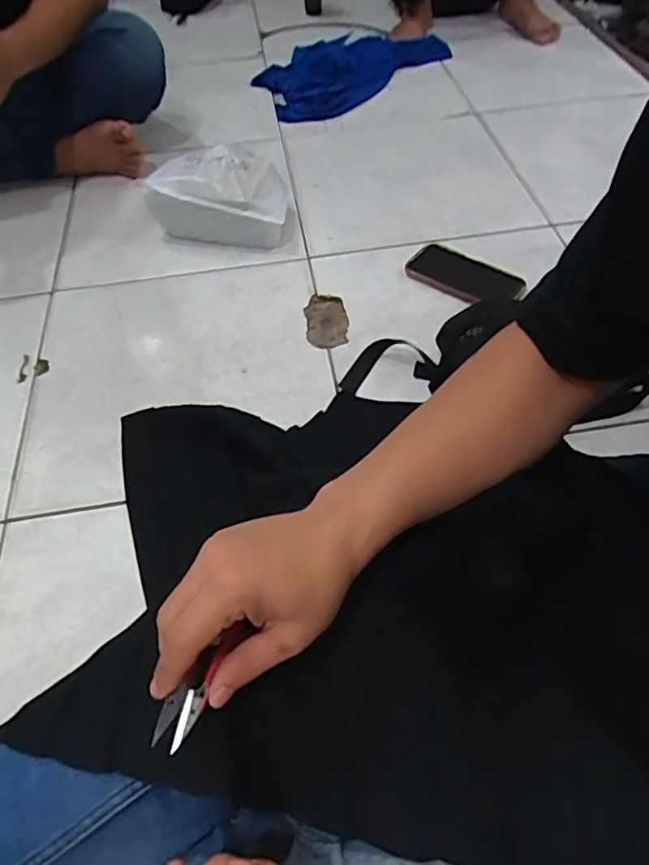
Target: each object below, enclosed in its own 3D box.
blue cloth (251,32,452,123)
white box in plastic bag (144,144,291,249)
[{"bbox_3d":[0.039,-0.821,1.279,0.442,0.029,0.303,-35,59,-21],"label":"blue cloth"},{"bbox_3d":[-0.162,-0.370,0.903,0.216,0.109,0.122,6,54,8],"label":"white box in plastic bag"}]

